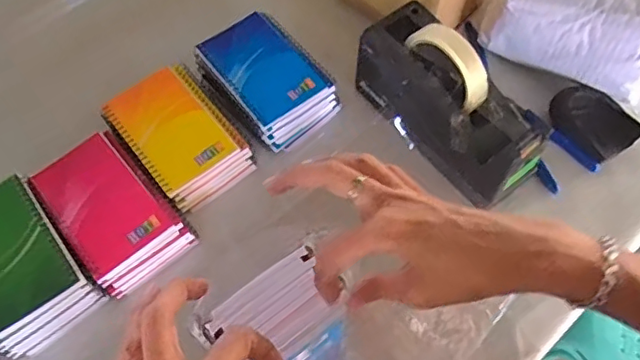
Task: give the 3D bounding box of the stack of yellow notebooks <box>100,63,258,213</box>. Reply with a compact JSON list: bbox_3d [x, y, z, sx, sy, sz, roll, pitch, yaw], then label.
[{"bbox_3d":[-0.142,-0.045,0.576,0.097,0.041,0.135,-35,68,-17],"label":"stack of yellow notebooks"}]

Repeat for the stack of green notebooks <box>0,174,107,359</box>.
[{"bbox_3d":[-0.271,0.080,0.514,0.097,0.055,0.142,-35,68,-17],"label":"stack of green notebooks"}]

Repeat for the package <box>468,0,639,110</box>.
[{"bbox_3d":[0.277,-0.169,0.617,0.190,0.102,0.101,31,67,15],"label":"package"}]

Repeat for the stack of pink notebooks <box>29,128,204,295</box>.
[{"bbox_3d":[-0.197,0.033,0.549,0.093,0.058,0.136,-37,69,-18],"label":"stack of pink notebooks"}]

